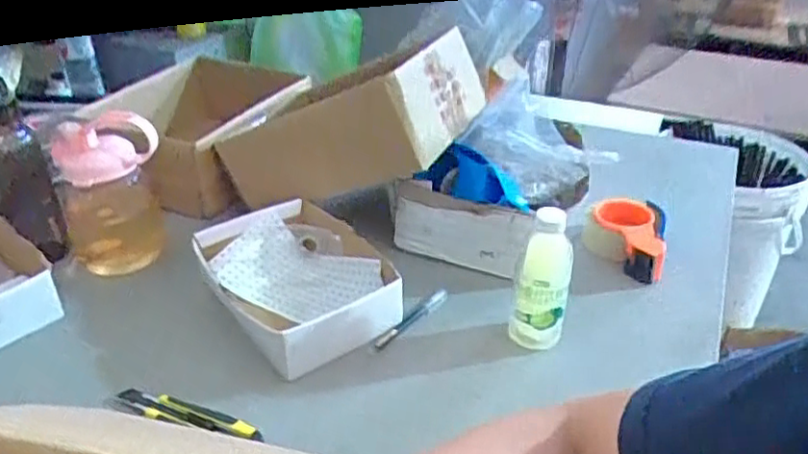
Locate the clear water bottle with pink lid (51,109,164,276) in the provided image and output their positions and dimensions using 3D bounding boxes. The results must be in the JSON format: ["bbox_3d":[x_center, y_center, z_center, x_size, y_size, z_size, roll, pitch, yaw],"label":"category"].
[{"bbox_3d":[-0.392,-0.045,0.901,0.127,0.227,0.103,-16,36,-23],"label":"clear water bottle with pink lid"}]

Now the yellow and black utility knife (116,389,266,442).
[{"bbox_3d":[-0.217,0.188,0.673,0.154,0.014,0.032,12,35,19],"label":"yellow and black utility knife"}]

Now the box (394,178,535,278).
[{"bbox_3d":[0.070,0.002,0.875,0.184,0.097,0.026,16,36,23],"label":"box"}]

